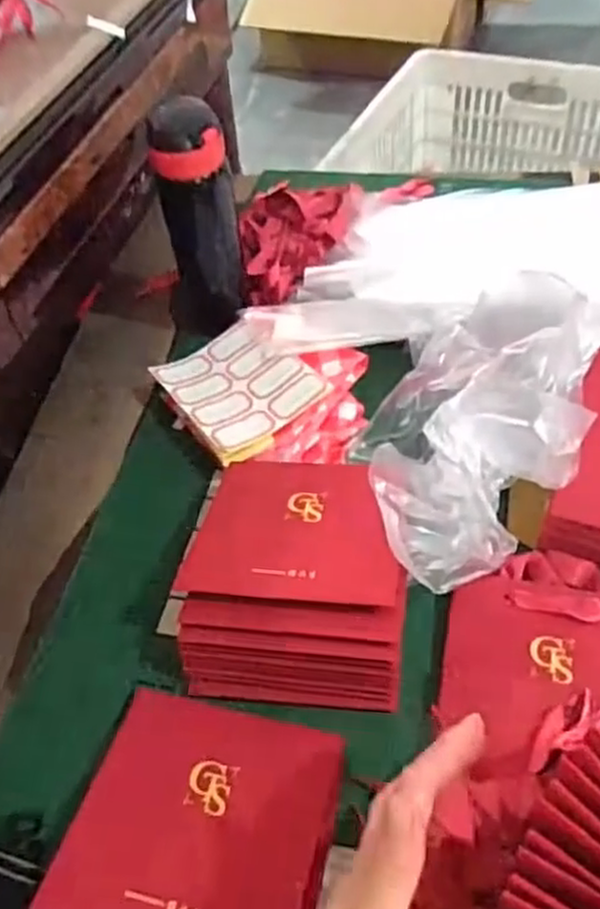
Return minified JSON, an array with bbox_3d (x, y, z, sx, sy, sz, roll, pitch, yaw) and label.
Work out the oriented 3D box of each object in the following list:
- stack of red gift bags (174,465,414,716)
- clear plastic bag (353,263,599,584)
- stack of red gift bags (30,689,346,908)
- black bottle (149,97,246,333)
[{"bbox_3d":[0.000,0.073,0.519,0.145,0.061,0.173,1,50,5],"label":"stack of red gift bags"},{"bbox_3d":[0.123,-0.020,0.557,0.155,0.120,0.267,8,51,11],"label":"clear plastic bag"},{"bbox_3d":[-0.057,0.224,0.441,0.143,0.039,0.153,9,51,12],"label":"stack of red gift bags"},{"bbox_3d":[-0.091,-0.205,0.667,0.073,0.196,0.066,-11,50,-5],"label":"black bottle"}]

